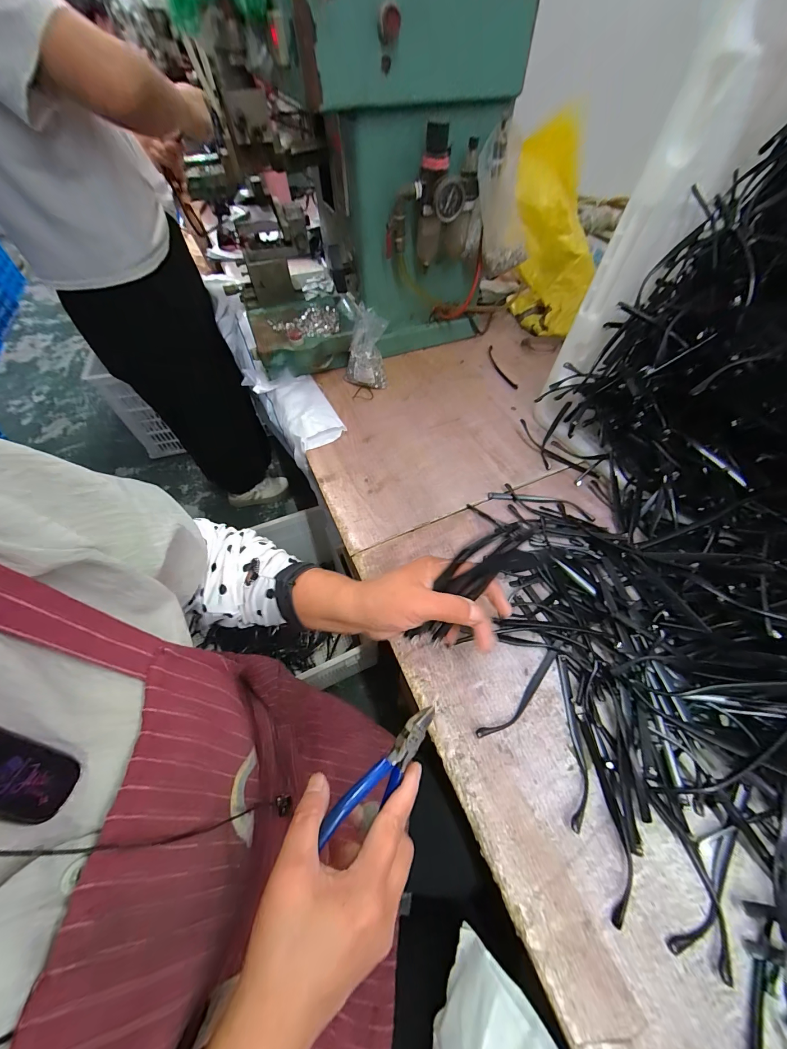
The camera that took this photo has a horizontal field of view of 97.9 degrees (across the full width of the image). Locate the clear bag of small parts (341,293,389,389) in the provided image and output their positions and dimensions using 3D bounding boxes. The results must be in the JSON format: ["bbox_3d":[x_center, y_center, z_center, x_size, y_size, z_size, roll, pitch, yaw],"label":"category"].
[{"bbox_3d":[-0.049,-0.295,0.569,0.074,0.130,0.053,-8,16,-4],"label":"clear bag of small parts"}]

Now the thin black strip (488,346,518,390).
[{"bbox_3d":[0.198,-0.295,0.641,0.018,0.012,0.142,-7,57,-4],"label":"thin black strip"}]

